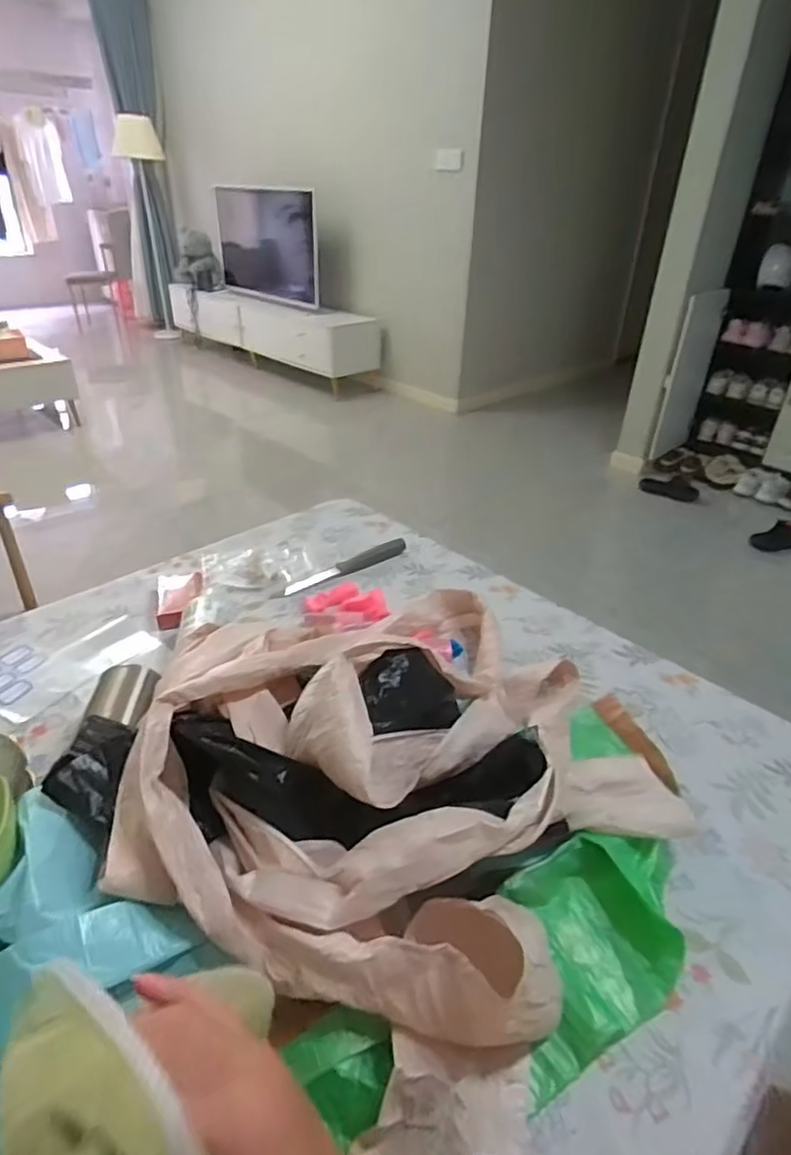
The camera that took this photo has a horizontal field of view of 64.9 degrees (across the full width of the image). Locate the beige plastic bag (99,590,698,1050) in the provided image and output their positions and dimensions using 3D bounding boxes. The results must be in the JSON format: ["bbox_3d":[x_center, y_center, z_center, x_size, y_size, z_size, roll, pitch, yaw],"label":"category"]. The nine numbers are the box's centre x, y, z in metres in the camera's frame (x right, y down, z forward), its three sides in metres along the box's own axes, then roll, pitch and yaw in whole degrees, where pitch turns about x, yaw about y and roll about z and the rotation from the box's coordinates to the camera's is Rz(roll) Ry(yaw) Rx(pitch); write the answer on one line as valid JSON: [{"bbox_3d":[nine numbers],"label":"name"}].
[{"bbox_3d":[0.011,0.134,0.523,0.442,0.124,0.380,-27,42,-37],"label":"beige plastic bag"}]

